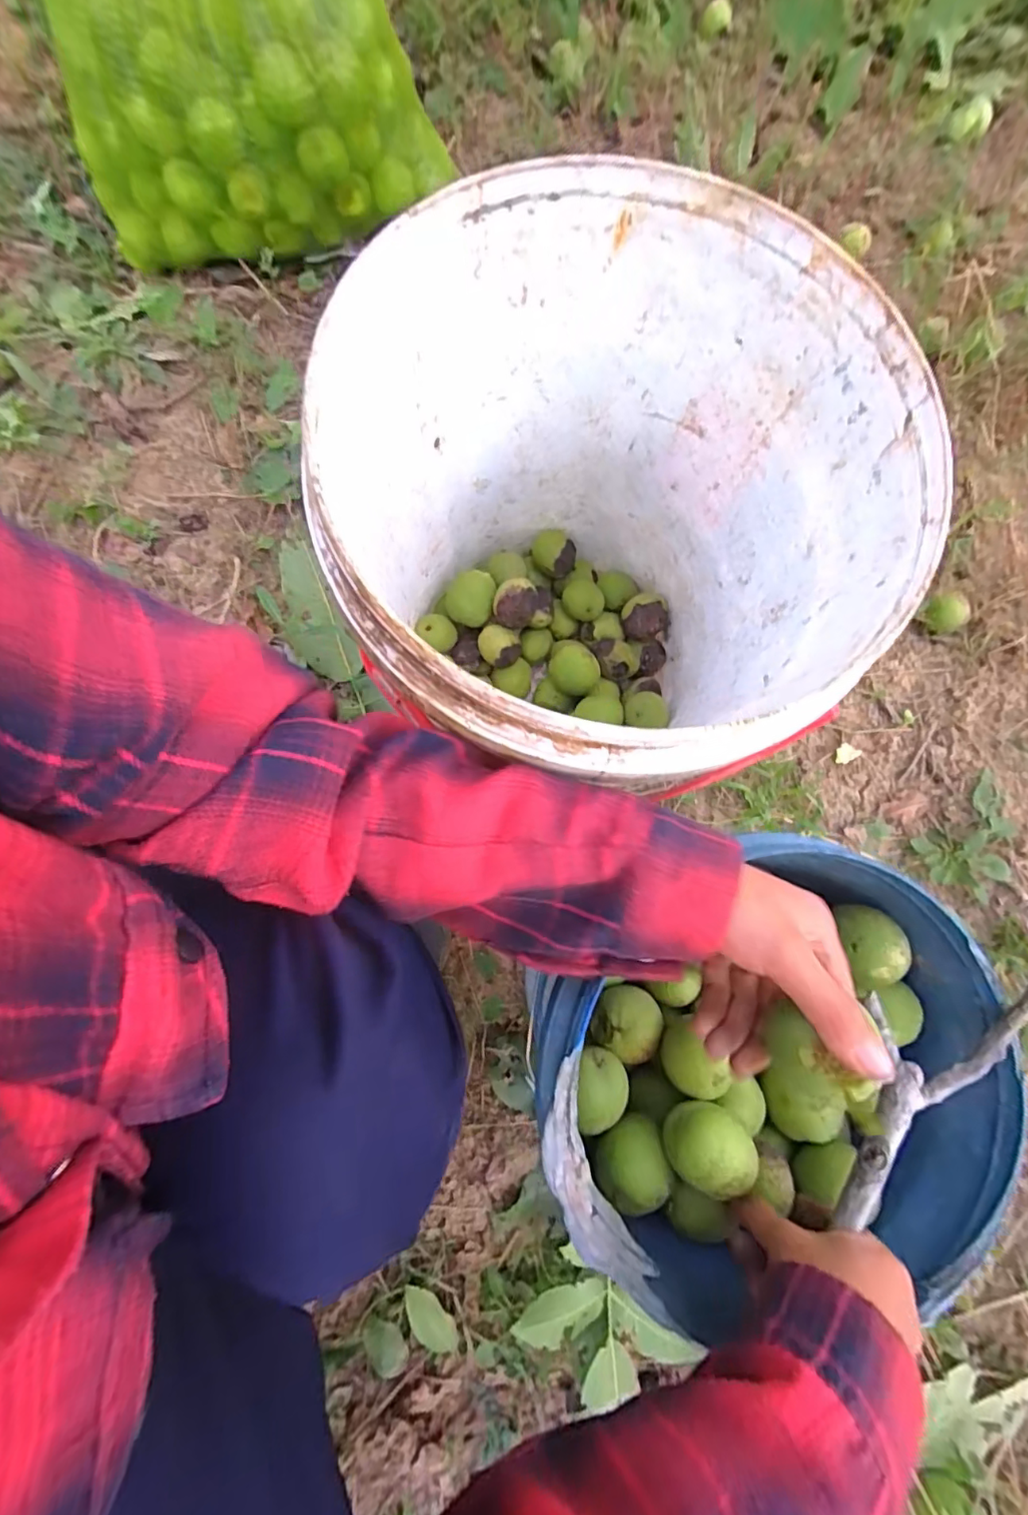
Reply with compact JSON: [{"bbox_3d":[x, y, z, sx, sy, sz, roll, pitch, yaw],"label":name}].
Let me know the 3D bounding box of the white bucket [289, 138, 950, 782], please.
[{"bbox_3d":[0.053,-0.122,0.396,0.301,0.322,0.304,0,77,-1],"label":"white bucket"}]

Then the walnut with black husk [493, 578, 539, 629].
[{"bbox_3d":[0.000,-0.146,0.529,0.037,0.038,0.042,25,78,5],"label":"walnut with black husk"}]

